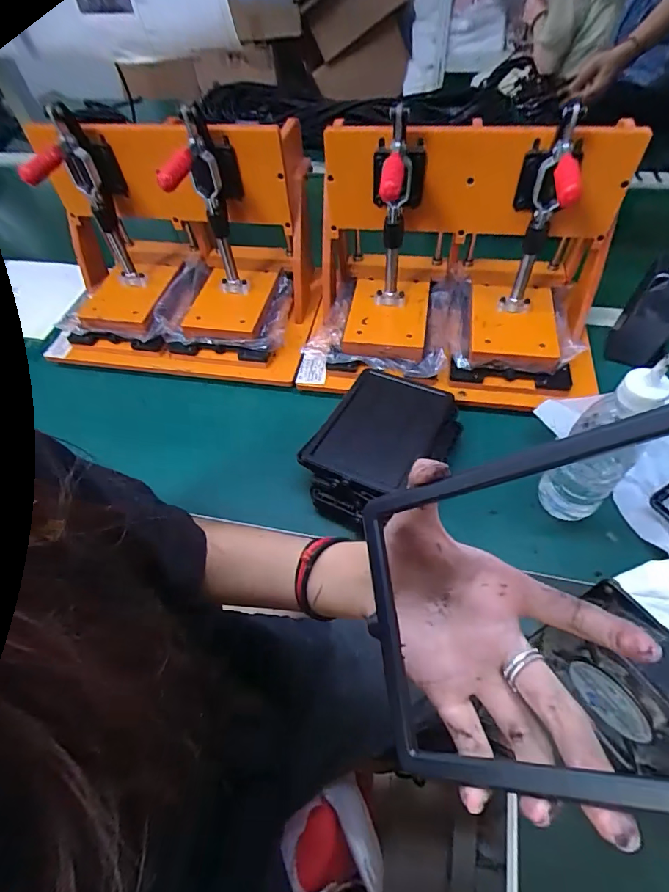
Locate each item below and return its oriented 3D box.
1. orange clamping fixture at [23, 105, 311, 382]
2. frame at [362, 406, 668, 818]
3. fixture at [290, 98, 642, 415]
[{"bbox_3d":[-0.226,-0.269,0.597,0.365,0.244,0.249,2,54,6],"label":"orange clamping fixture"},{"bbox_3d":[0.083,0.058,0.162,0.167,0.020,0.117,-23,64,36],"label":"frame"},{"bbox_3d":[0.143,-0.221,0.534,0.368,0.240,0.237,8,55,10],"label":"fixture"}]

